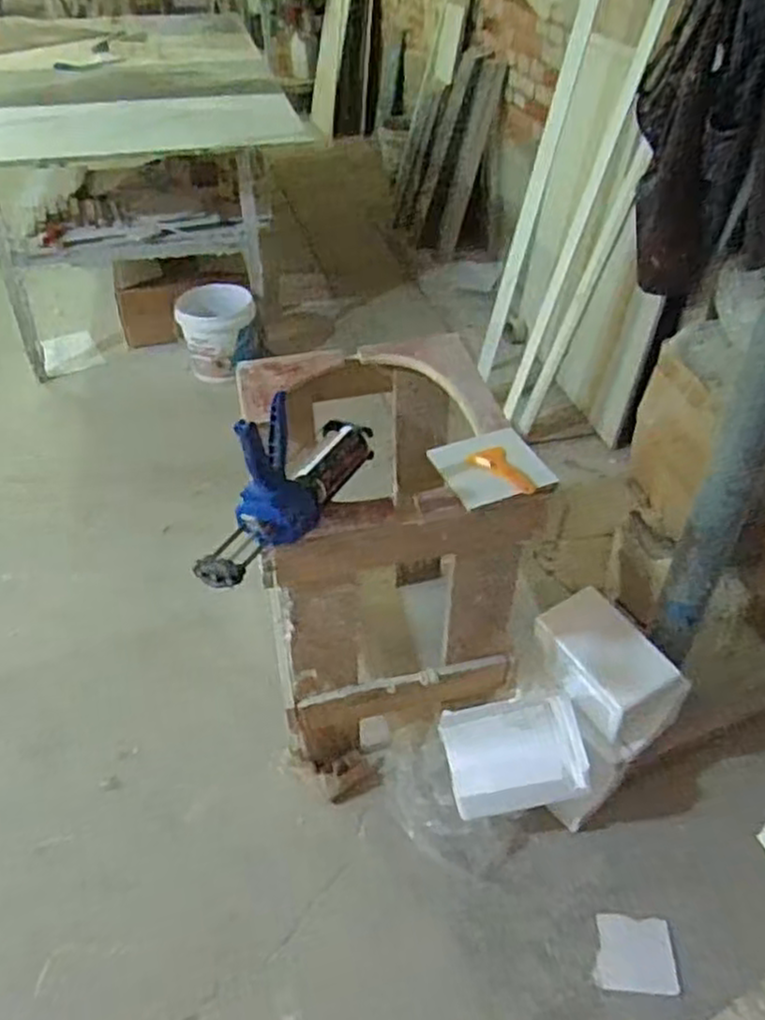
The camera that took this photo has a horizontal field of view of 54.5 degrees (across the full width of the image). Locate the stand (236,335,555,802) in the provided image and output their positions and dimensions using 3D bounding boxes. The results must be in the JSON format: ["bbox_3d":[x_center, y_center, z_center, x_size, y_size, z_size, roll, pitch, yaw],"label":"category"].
[{"bbox_3d":[-0.003,0.104,1.478,0.441,0.696,0.562,-8,43,-8],"label":"stand"}]

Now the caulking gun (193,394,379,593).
[{"bbox_3d":[-0.129,-0.062,1.016,0.087,0.172,0.365,18,46,20],"label":"caulking gun"}]

